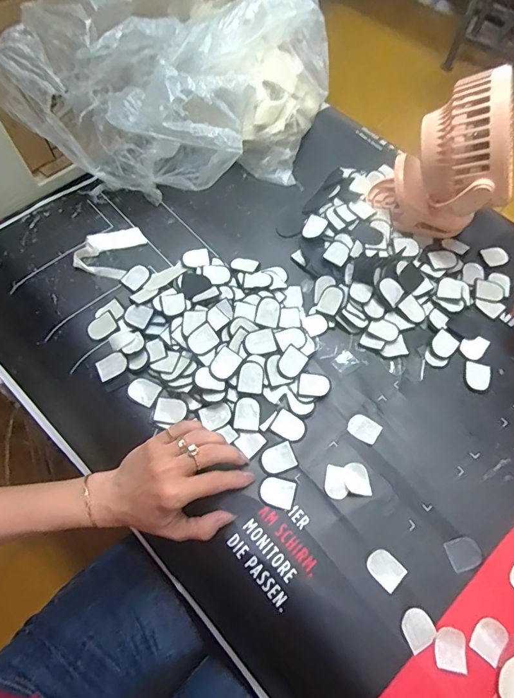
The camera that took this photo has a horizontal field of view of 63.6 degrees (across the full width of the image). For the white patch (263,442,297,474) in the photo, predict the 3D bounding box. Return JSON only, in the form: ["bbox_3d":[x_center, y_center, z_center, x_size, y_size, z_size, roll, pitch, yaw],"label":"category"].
[{"bbox_3d":[0.021,0.105,0.395,0.030,0.004,0.024,-21,67,-8],"label":"white patch"}]

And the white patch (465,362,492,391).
[{"bbox_3d":[0.229,0.029,0.429,0.025,0.004,0.030,14,67,7],"label":"white patch"}]

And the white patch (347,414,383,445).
[{"bbox_3d":[0.106,0.078,0.407,0.030,0.004,0.024,32,70,14],"label":"white patch"}]

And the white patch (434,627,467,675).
[{"bbox_3d":[0.154,0.239,0.331,0.023,0.004,0.029,6,66,4],"label":"white patch"}]

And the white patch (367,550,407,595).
[{"bbox_3d":[0.110,0.188,0.354,0.024,0.004,0.030,-41,72,-16],"label":"white patch"}]

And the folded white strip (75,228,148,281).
[{"bbox_3d":[-0.172,-0.120,0.491,0.061,0.011,0.074,17,68,8],"label":"folded white strip"}]

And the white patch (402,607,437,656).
[{"bbox_3d":[0.130,0.226,0.334,0.025,0.004,0.027,-26,68,-10],"label":"white patch"}]

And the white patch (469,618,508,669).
[{"bbox_3d":[0.187,0.234,0.334,0.023,0.005,0.030,39,72,16],"label":"white patch"}]

